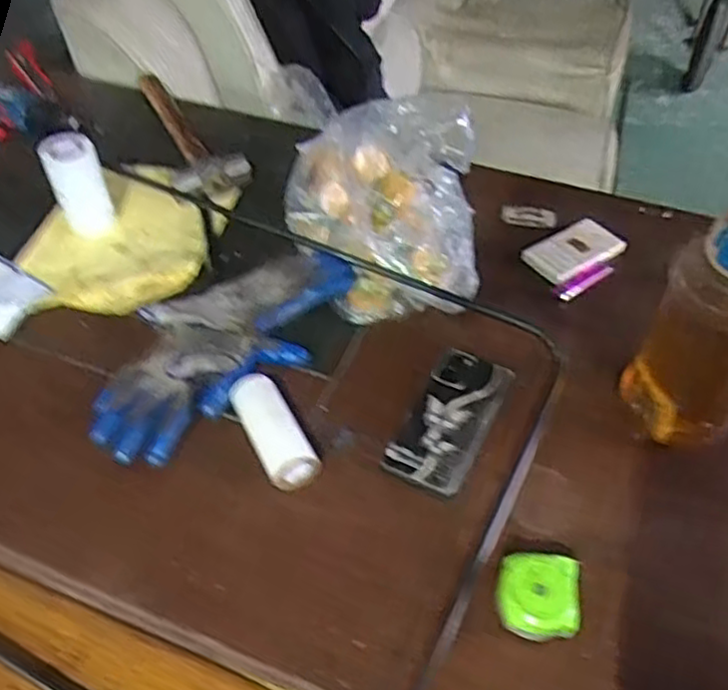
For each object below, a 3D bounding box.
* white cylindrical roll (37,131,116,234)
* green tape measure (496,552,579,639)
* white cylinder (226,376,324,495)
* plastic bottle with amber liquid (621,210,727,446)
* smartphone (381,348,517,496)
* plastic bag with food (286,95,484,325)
[{"bbox_3d":[-0.331,-0.187,0.819,0.059,0.097,0.052,-19,52,-17],"label":"white cylindrical roll"},{"bbox_3d":[0.129,0.191,0.528,0.059,0.037,0.058,5,49,4],"label":"green tape measure"},{"bbox_3d":[-0.081,0.076,0.624,0.042,0.034,0.112,-23,53,-19],"label":"white cylinder"},{"bbox_3d":[0.277,-0.008,0.561,0.099,0.238,0.083,31,55,24],"label":"plastic bottle with amber liquid"},{"bbox_3d":[0.080,0.066,0.650,0.070,0.007,0.150,22,52,18],"label":"smartphone"},{"bbox_3d":[0.016,-0.159,0.786,0.210,0.098,0.254,3,49,2],"label":"plastic bag with food"}]

